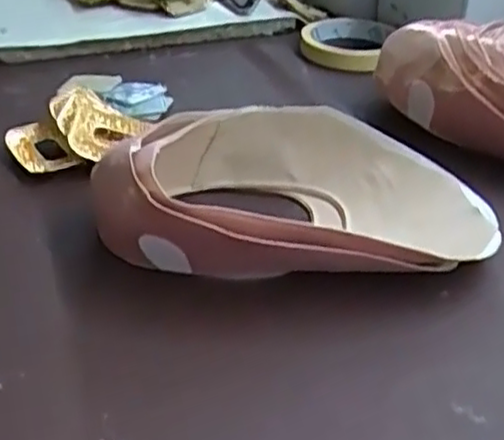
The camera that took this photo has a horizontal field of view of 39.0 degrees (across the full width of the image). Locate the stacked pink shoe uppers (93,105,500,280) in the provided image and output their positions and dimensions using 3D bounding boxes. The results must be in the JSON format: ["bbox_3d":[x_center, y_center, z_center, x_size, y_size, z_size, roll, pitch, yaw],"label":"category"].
[{"bbox_3d":[0.026,-0.011,0.386,0.215,0.055,0.113,1,34,-2],"label":"stacked pink shoe uppers"}]

